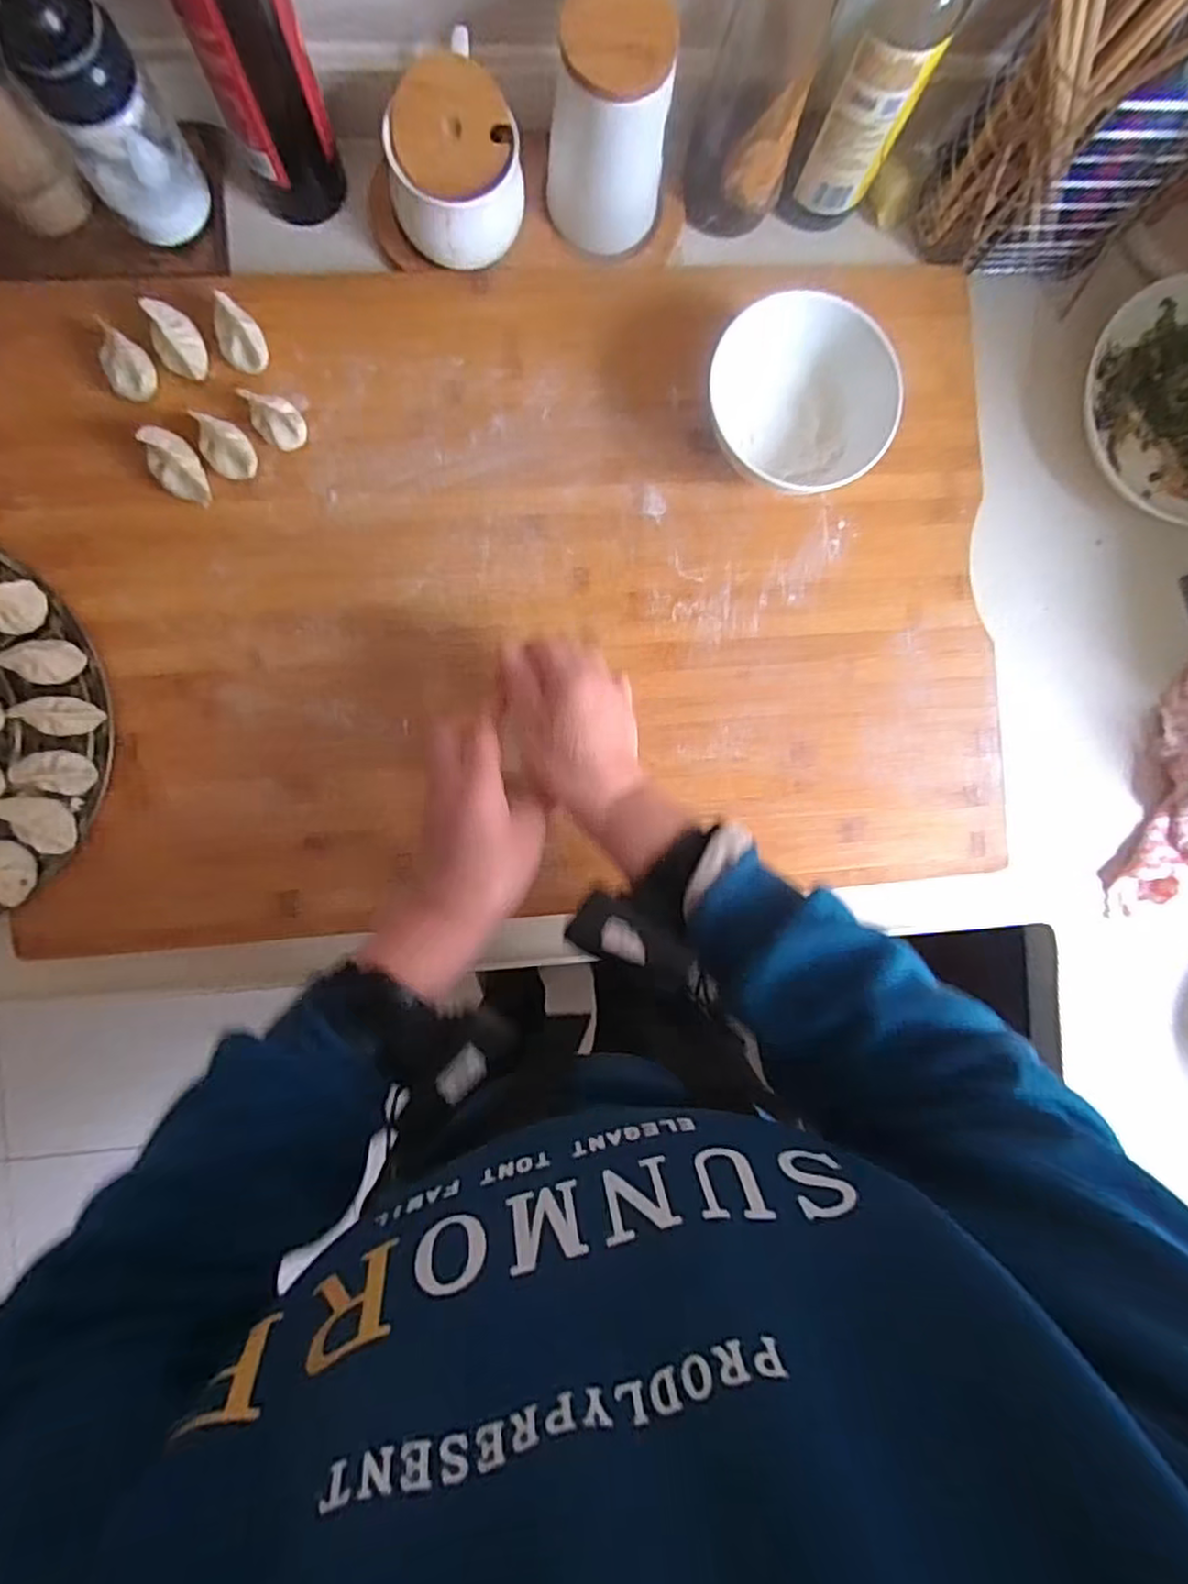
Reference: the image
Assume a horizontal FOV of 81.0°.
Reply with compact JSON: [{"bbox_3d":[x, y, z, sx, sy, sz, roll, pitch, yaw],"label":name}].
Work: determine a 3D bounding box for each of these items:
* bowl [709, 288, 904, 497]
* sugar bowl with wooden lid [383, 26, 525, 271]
[{"bbox_3d":[0.130,-0.246,0.454,0.112,0.069,0.109,0,90,-4],"label":"bowl"},{"bbox_3d":[-0.087,-0.389,0.443,0.076,0.075,0.074,0,90,-4],"label":"sugar bowl with wooden lid"}]

